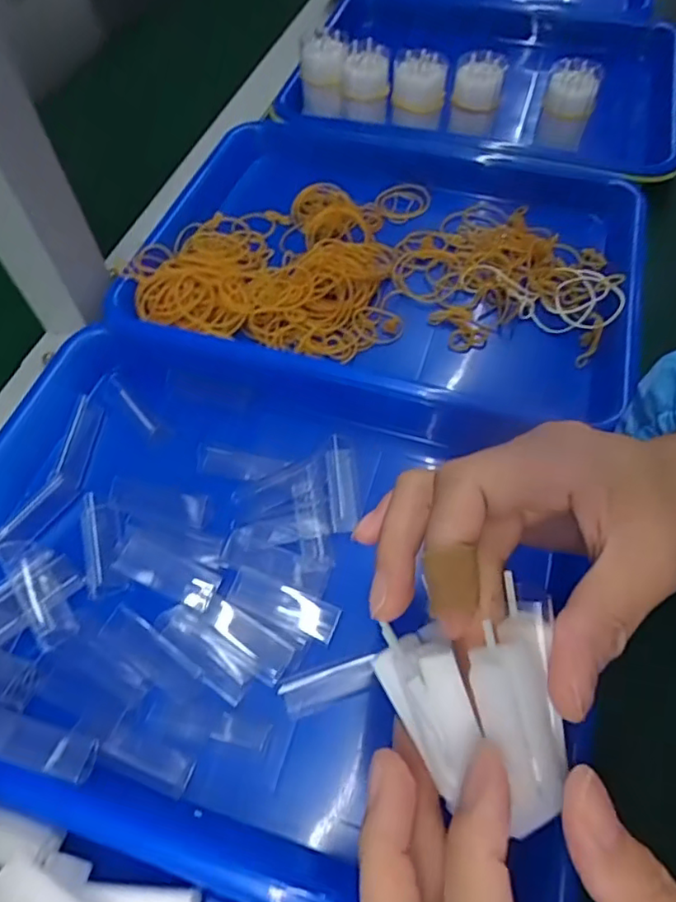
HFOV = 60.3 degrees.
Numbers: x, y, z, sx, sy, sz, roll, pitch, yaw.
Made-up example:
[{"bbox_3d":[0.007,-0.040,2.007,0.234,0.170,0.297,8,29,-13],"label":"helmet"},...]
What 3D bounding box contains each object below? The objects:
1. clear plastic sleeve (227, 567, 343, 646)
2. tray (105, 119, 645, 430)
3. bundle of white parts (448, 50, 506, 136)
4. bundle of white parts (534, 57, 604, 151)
[{"bbox_3d":[-0.026,0.074,0.279,0.053,0.004,0.017,21,79,11],"label":"clear plastic sleeve"},{"bbox_3d":[0.016,-0.134,0.429,0.373,0.057,0.237,13,59,9],"label":"tray"},{"bbox_3d":[0.110,-0.281,0.461,0.038,0.042,0.052,8,58,6],"label":"bundle of white parts"},{"bbox_3d":[0.182,-0.274,0.459,0.038,0.050,0.031,16,59,11],"label":"bundle of white parts"}]

